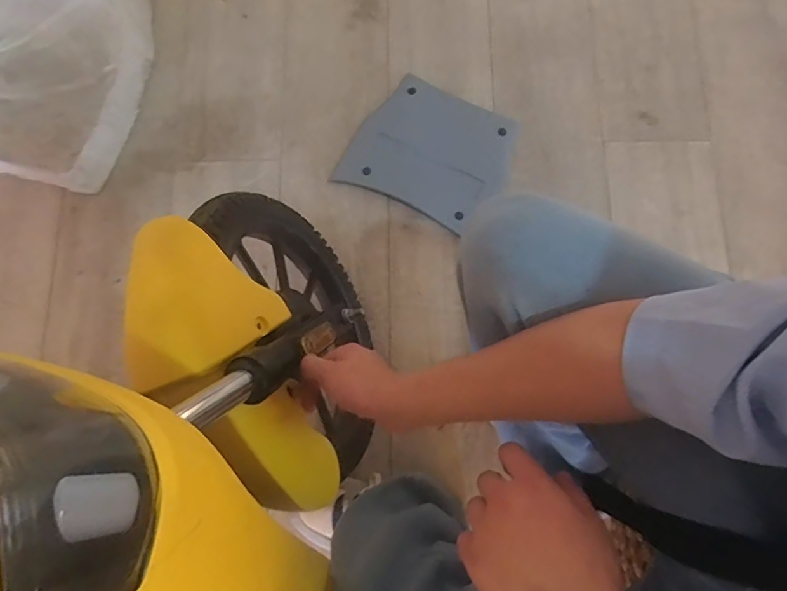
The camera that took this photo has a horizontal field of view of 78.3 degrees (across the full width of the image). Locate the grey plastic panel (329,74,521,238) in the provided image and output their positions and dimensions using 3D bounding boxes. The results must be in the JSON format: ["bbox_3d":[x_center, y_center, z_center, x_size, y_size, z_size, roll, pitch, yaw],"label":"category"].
[{"bbox_3d":[0.070,-0.268,0.892,0.270,0.028,0.243,29,80,5],"label":"grey plastic panel"}]

